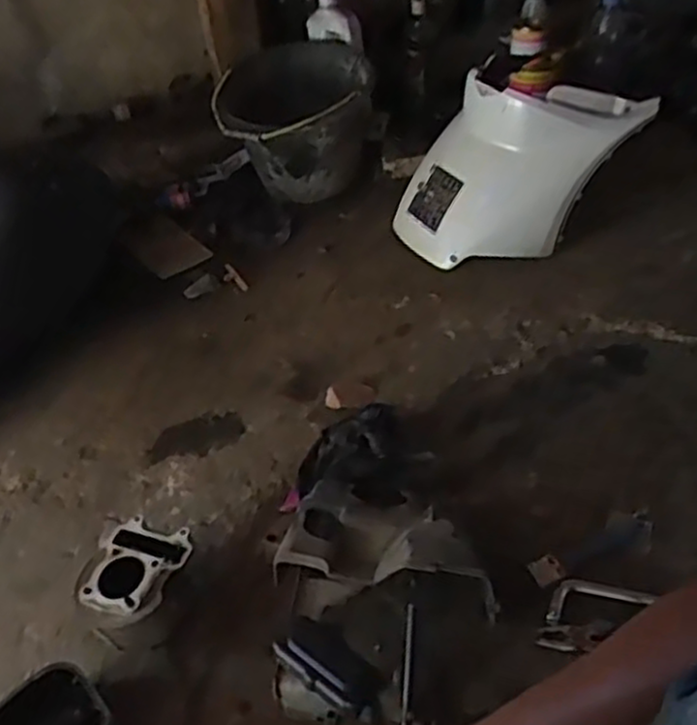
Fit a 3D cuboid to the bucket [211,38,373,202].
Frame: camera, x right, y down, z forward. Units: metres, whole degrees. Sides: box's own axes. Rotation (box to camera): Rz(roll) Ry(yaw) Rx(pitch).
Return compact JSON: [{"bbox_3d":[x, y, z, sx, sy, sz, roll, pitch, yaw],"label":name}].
[{"bbox_3d":[-0.096,-0.434,1.415,0.267,0.225,0.267,-4,42,3],"label":"bucket"}]

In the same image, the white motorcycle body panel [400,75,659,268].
[{"bbox_3d":[0.261,-0.302,1.195,0.347,0.250,0.148,-9,42,-3],"label":"white motorcycle body panel"}]

